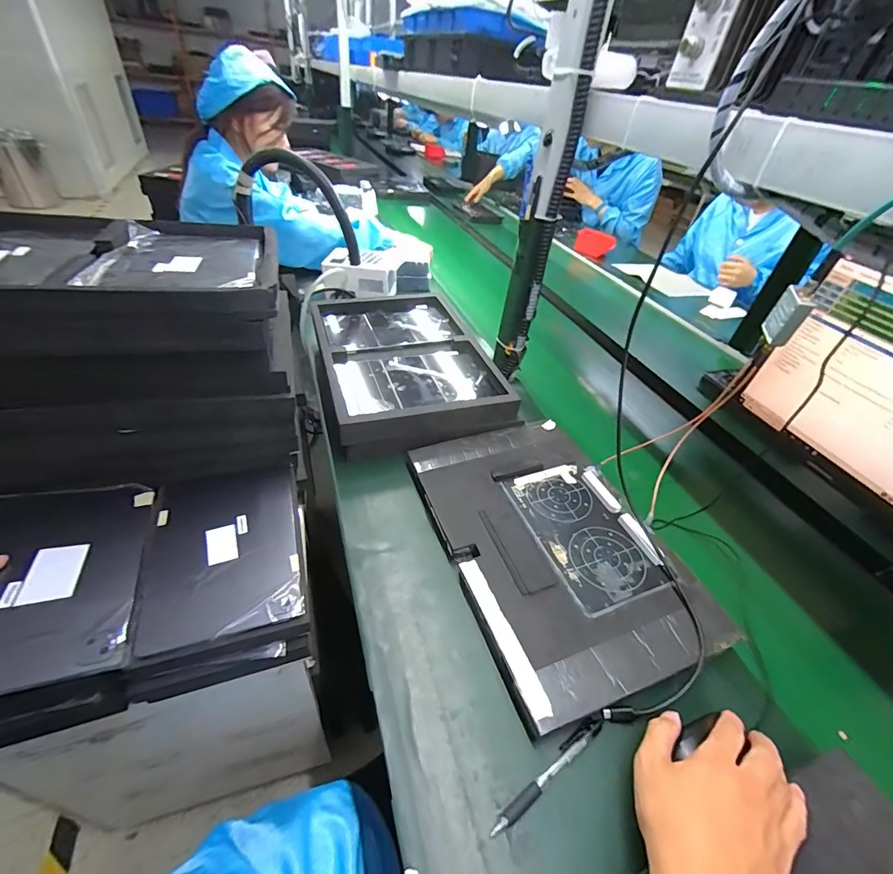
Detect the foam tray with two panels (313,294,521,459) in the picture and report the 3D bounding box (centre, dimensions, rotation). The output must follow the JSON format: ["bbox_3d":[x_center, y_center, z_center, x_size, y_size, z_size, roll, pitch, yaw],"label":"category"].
[{"bbox_3d":[-0.088,-0.167,0.801,0.293,0.060,0.450,-11,46,-15],"label":"foam tray with two panels"}]

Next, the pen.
[{"bbox_3d":[0.095,0.299,0.376,0.141,0.006,0.014,-25,51,-26],"label":"pen"}]

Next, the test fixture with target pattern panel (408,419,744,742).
[{"bbox_3d":[0.128,0.123,0.546,0.257,0.025,0.385,-14,47,-18],"label":"test fixture with target pattern panel"}]

